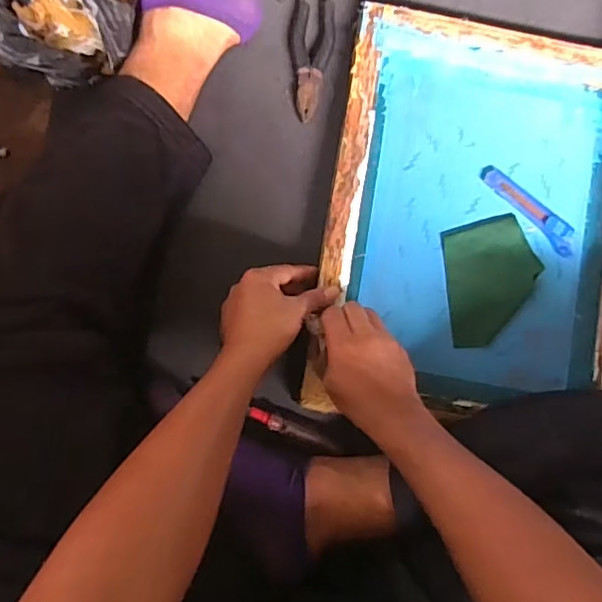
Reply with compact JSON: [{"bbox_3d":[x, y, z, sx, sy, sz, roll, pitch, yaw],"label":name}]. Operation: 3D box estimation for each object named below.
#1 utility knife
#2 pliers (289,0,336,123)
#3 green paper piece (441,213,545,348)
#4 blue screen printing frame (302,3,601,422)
[{"bbox_3d":[0.268,-0.109,0.676,0.030,0.013,0.136,-44,88,-6],"label":"utility knife"},{"bbox_3d":[0.013,-0.289,0.684,0.052,0.008,0.153,2,84,-3],"label":"pliers"},{"bbox_3d":[0.221,-0.023,0.669,0.104,0.010,0.144,-5,84,-3],"label":"green paper piece"},{"bbox_3d":[0.207,-0.092,0.639,0.349,0.050,0.427,10,84,-2],"label":"blue screen printing frame"}]

